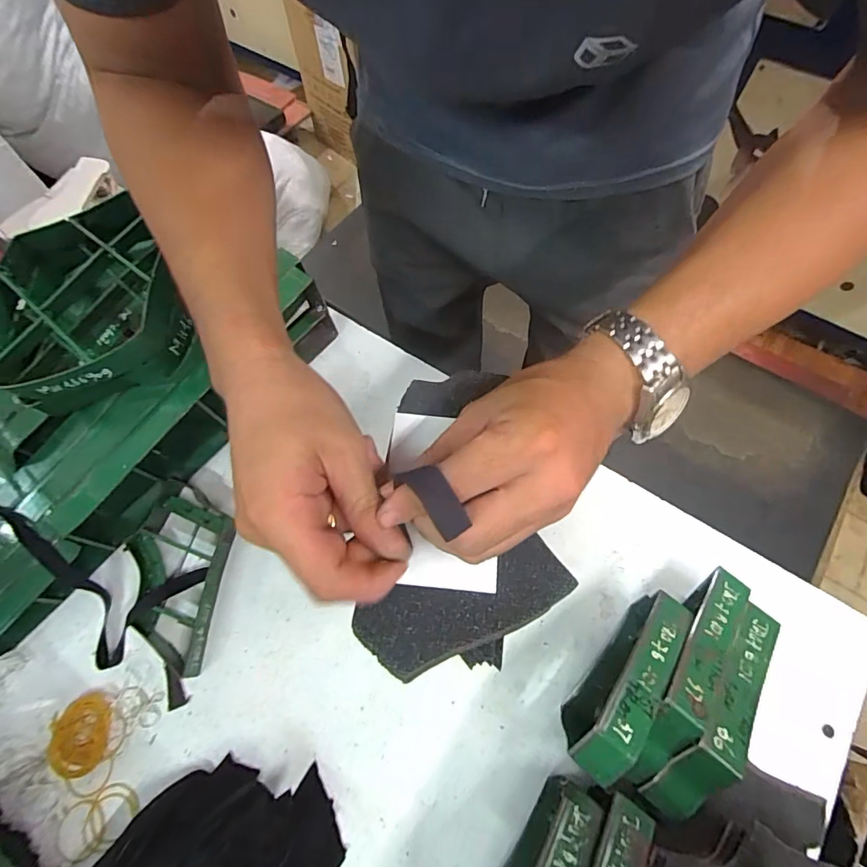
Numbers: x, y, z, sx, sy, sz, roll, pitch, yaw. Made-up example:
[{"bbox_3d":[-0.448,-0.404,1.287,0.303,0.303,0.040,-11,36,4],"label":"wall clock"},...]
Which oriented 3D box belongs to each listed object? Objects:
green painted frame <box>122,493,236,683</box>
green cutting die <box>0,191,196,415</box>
[{"bbox_3d":[-0.267,0.148,0.467,0.098,0.025,0.160,6,67,5],"label":"green painted frame"},{"bbox_3d":[-0.356,-0.138,0.476,0.194,0.075,0.212,-1,66,2],"label":"green cutting die"}]

